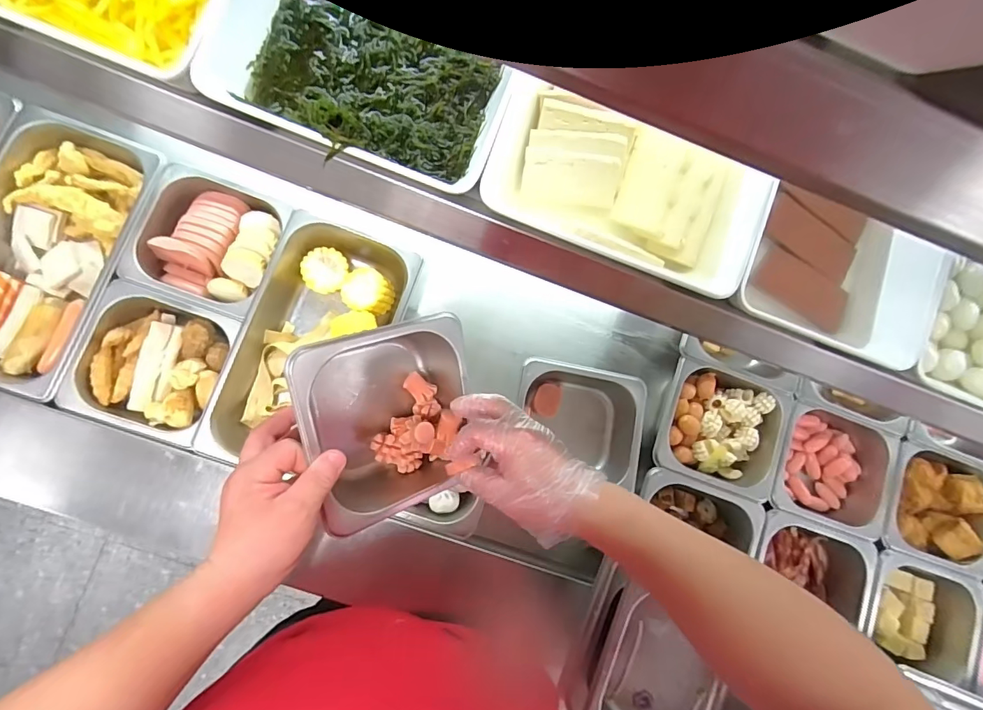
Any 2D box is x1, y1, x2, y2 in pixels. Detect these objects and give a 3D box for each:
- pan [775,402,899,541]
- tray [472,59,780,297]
[{"bbox_3d":[0.482,0.162,0.686,0.180,0.087,0.160,18,82,-5],"label":"pan"},{"bbox_3d":[0.100,-0.131,0.364,0.204,0.051,0.129,22,82,-5],"label":"tray"}]

